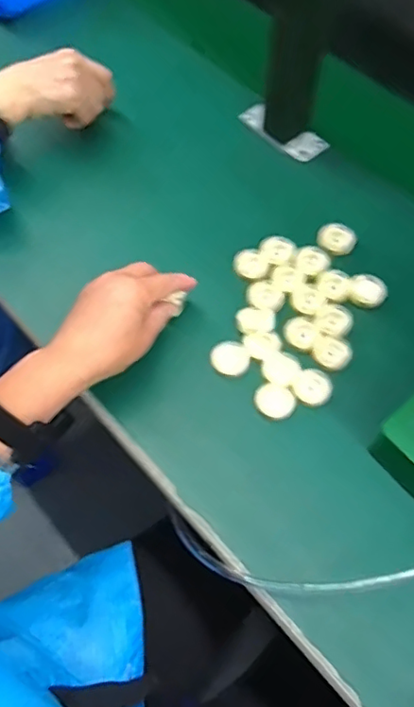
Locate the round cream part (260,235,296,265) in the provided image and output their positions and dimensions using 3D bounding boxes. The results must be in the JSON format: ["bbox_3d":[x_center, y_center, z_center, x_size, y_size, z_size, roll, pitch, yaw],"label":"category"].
[{"bbox_3d":[0.070,-0.103,0.572,0.032,0.008,0.029,31,65,16],"label":"round cream part"}]

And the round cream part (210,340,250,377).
[{"bbox_3d":[0.021,0.004,0.514,0.033,0.011,0.028,-6,61,-4],"label":"round cream part"}]

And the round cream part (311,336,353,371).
[{"bbox_3d":[0.113,0.001,0.525,0.033,0.010,0.028,26,64,13],"label":"round cream part"}]

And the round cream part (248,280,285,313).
[{"bbox_3d":[0.056,-0.055,0.546,0.033,0.010,0.036,0,61,0],"label":"round cream part"}]

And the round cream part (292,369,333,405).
[{"bbox_3d":[0.093,0.031,0.510,0.033,0.013,0.032,0,61,0],"label":"round cream part"}]

